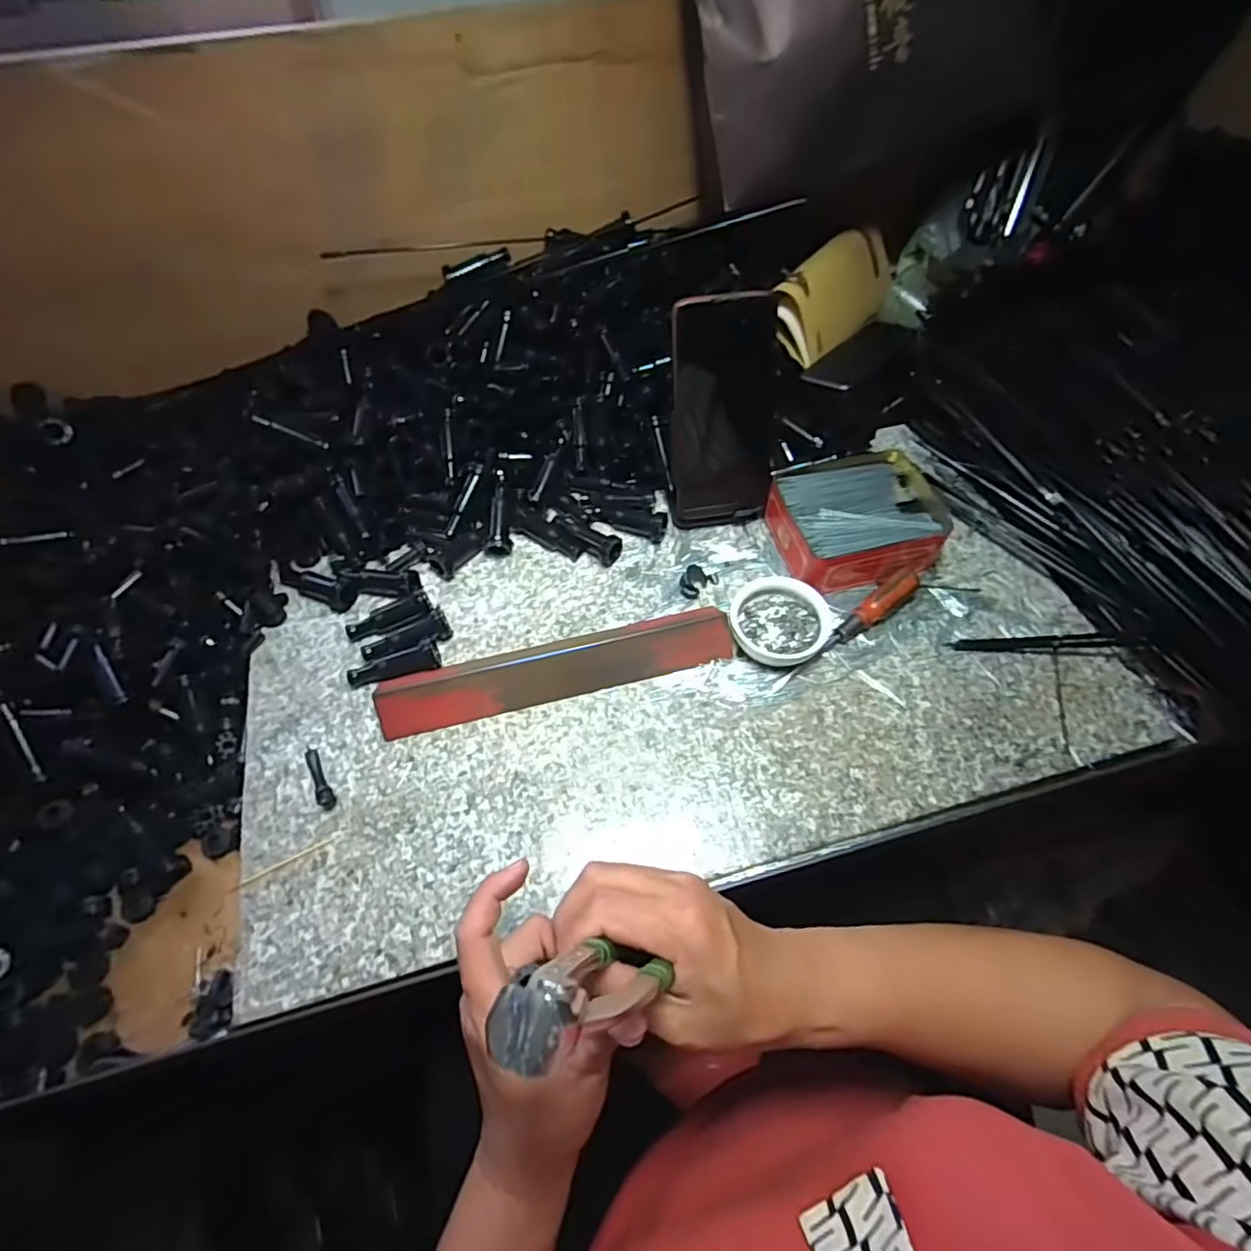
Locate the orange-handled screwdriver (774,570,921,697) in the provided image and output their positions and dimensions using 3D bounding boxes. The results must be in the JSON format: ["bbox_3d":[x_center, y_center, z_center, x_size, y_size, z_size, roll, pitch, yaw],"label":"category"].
[{"bbox_3d":[0.167,0.002,0.478,0.146,0.021,0.019,-32,62,-18],"label":"orange-handled screwdriver"}]

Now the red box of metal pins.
[{"bbox_3d":[0.190,-0.087,0.523,0.129,0.040,0.111,-13,58,-7],"label":"red box of metal pins"}]

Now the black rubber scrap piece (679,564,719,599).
[{"bbox_3d":[0.060,-0.038,0.506,0.034,0.022,0.017,-35,63,-19],"label":"black rubber scrap piece"}]

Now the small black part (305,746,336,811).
[{"bbox_3d":[-0.208,0.102,0.426,0.011,0.007,0.050,-30,61,-17],"label":"small black part"}]

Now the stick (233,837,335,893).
[{"bbox_3d":[-0.217,0.150,0.400,0.061,0.004,0.004,-26,62,-15],"label":"stick"}]

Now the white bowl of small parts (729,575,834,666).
[{"bbox_3d":[0.116,-0.003,0.482,0.068,0.023,0.070,-1,57,1],"label":"white bowl of small parts"}]

